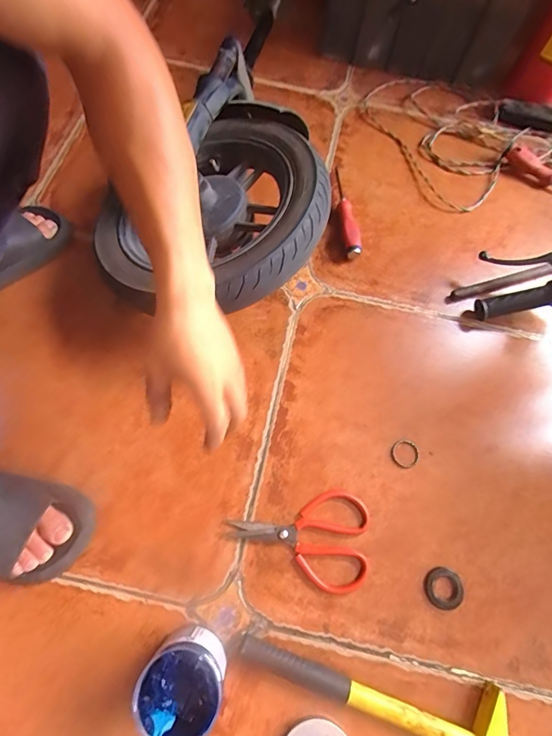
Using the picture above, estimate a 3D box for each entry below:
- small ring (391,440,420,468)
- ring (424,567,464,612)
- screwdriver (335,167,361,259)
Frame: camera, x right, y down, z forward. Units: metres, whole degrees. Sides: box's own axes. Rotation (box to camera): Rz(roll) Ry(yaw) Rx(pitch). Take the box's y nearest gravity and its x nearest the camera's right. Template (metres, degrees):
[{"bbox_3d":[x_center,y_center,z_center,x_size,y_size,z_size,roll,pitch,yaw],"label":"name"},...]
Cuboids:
[{"bbox_3d":[0.191,0.125,0.571,0.040,0.005,0.040,1,67,-3],"label":"small ring"},{"bbox_3d":[0.219,0.288,0.505,0.047,0.011,0.049,1,67,-3],"label":"ring"},{"bbox_3d":[0.126,-0.299,0.733,0.026,0.037,0.213,-5,67,-5],"label":"screwdriver"}]

